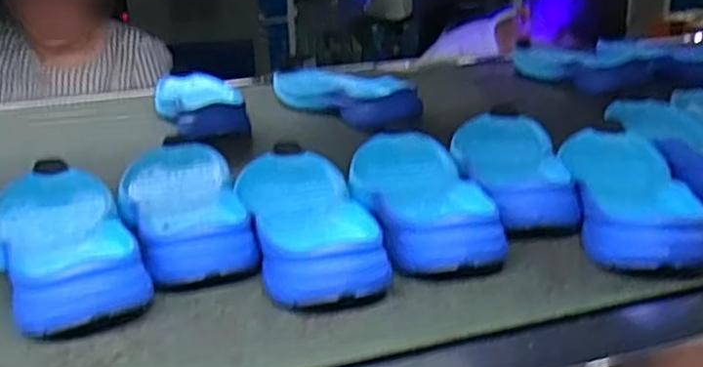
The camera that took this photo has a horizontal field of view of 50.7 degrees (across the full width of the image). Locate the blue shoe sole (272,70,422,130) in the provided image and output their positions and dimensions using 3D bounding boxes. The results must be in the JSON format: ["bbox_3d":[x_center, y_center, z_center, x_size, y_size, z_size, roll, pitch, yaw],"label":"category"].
[{"bbox_3d":[-0.009,-0.111,0.908,0.079,0.042,0.248,-18,26,-37],"label":"blue shoe sole"}]

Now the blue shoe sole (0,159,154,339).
[{"bbox_3d":[-0.209,0.039,0.526,0.088,0.043,0.252,-11,22,-23],"label":"blue shoe sole"}]

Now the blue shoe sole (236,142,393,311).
[{"bbox_3d":[-0.040,0.023,0.555,0.095,0.037,0.261,-5,21,-9],"label":"blue shoe sole"}]

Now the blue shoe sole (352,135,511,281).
[{"bbox_3d":[0.054,0.008,0.581,0.082,0.042,0.240,-4,20,-5],"label":"blue shoe sole"}]

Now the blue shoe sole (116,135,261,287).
[{"bbox_3d":[-0.132,0.015,0.588,0.097,0.037,0.269,-7,21,-13],"label":"blue shoe sole"}]

